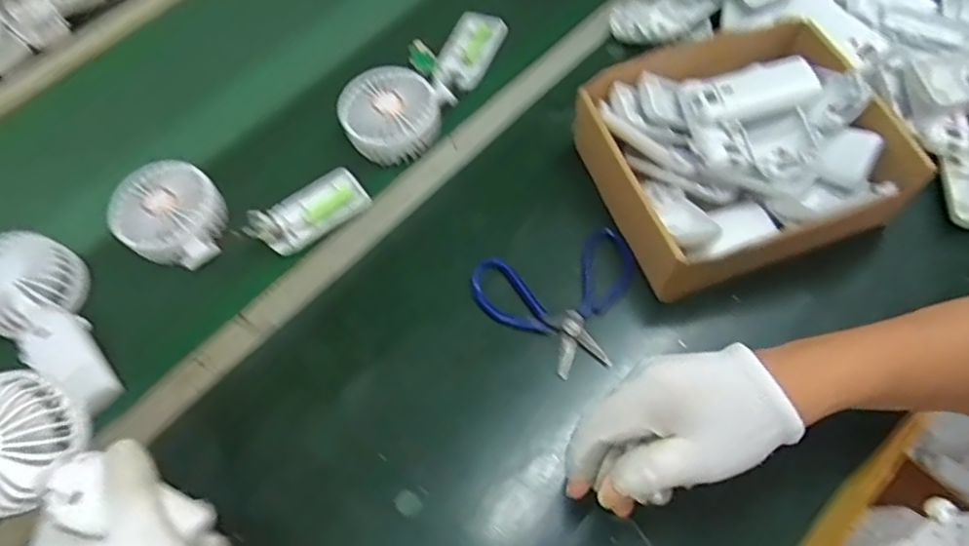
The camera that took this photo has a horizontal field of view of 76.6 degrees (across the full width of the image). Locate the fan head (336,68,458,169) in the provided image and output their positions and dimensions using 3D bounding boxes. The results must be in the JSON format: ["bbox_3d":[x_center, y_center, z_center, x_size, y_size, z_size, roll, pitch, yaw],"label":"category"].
[{"bbox_3d":[-0.089,-0.151,0.583,0.094,0.030,0.095,-1,64,3],"label":"fan head"}]

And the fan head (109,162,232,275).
[{"bbox_3d":[-0.277,-0.052,0.551,0.096,0.042,0.085,23,68,13],"label":"fan head"}]

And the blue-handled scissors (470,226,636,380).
[{"bbox_3d":[0.063,0.026,0.495,0.132,0.006,0.111,-14,64,-4],"label":"blue-handled scissors"}]

